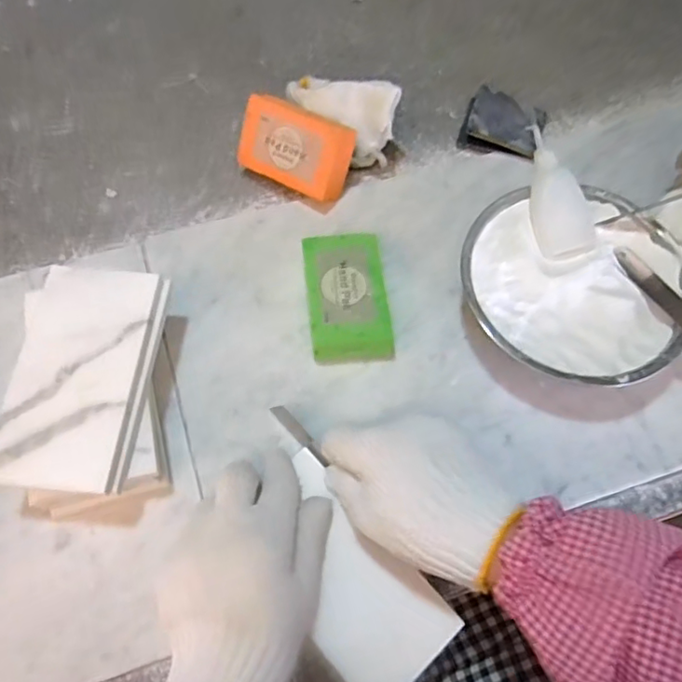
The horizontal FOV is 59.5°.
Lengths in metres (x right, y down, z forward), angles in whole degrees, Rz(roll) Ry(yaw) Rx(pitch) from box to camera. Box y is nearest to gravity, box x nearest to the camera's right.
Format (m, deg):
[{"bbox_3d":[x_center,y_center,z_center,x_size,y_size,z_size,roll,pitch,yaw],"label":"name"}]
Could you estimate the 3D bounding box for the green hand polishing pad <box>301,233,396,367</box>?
[{"bbox_3d":[0.005,-0.032,0.447,0.060,0.034,0.097,-6,63,-5],"label":"green hand polishing pad"}]

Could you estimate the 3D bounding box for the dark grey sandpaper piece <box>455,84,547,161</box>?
[{"bbox_3d":[0.150,-0.200,0.549,0.070,0.027,0.077,21,64,9],"label":"dark grey sandpaper piece"}]

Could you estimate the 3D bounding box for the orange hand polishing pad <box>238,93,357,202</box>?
[{"bbox_3d":[-0.037,-0.162,0.497,0.095,0.062,0.028,32,27,17],"label":"orange hand polishing pad"}]

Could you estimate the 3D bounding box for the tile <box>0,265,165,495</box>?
[{"bbox_3d":[-0.166,0.018,0.375,0.076,0.008,0.146,4,66,1],"label":"tile"}]

